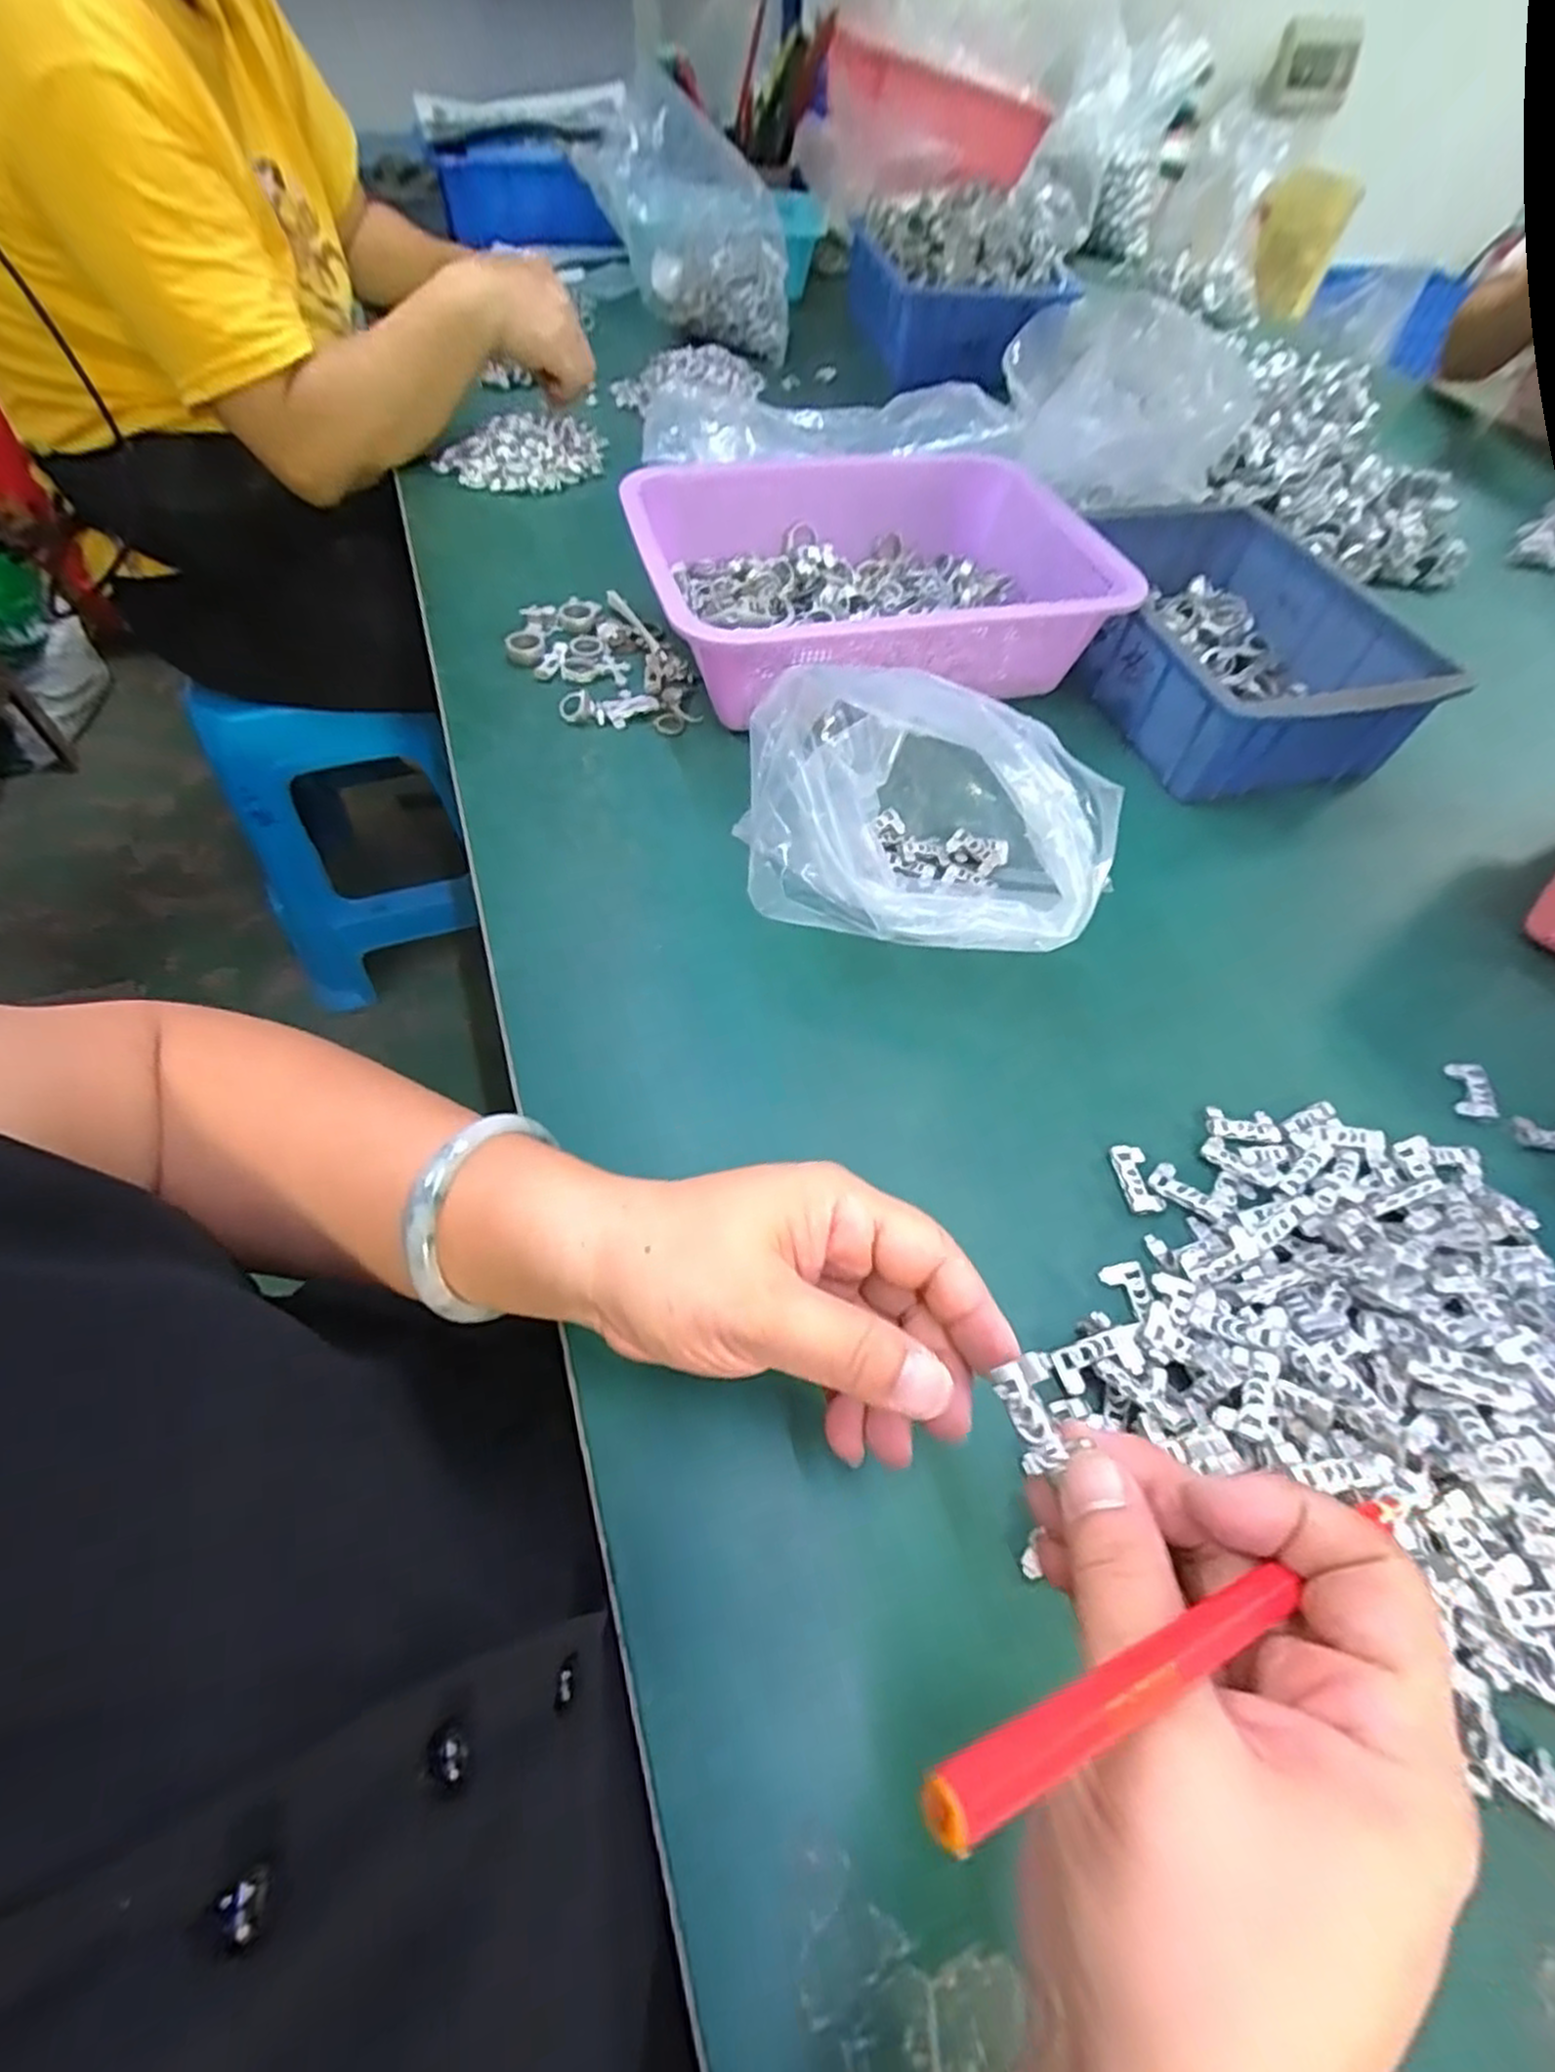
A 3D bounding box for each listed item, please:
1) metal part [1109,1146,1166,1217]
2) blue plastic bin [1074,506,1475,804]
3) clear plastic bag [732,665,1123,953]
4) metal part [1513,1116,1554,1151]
[{"bbox_3d":[0.157,0.063,0.329,0.016,0.005,0.030,-4,57,-7],"label":"metal part"},{"bbox_3d":[0.306,-0.270,0.524,0.175,0.078,0.238,-13,58,-12],"label":"blue plastic bin"},{"bbox_3d":[0.070,-0.110,0.383,0.161,0.103,0.145,9,56,2],"label":"clear plastic bag"},{"bbox_3d":[0.364,0.047,0.352,0.031,0.008,0.016,13,56,5],"label":"metal part"}]

